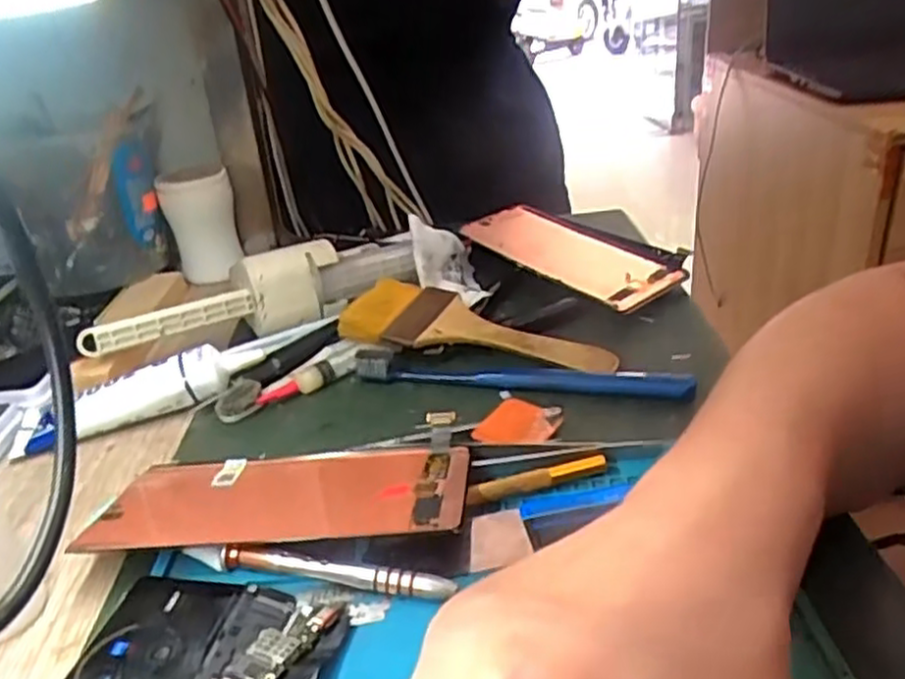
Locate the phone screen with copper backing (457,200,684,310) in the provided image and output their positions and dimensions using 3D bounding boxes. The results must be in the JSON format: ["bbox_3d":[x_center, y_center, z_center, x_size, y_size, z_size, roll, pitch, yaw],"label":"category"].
[{"bbox_3d":[0.088,-0.064,0.529,0.086,0.009,0.155,-25,40,-33],"label":"phone screen with copper backing"}]

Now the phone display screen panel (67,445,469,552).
[{"bbox_3d":[-0.073,0.067,0.324,0.156,0.007,0.071,-5,20,4],"label":"phone display screen panel"}]

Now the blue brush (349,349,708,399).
[{"bbox_3d":[0.035,0.018,0.413,0.186,0.014,0.013,3,30,16],"label":"blue brush"}]

